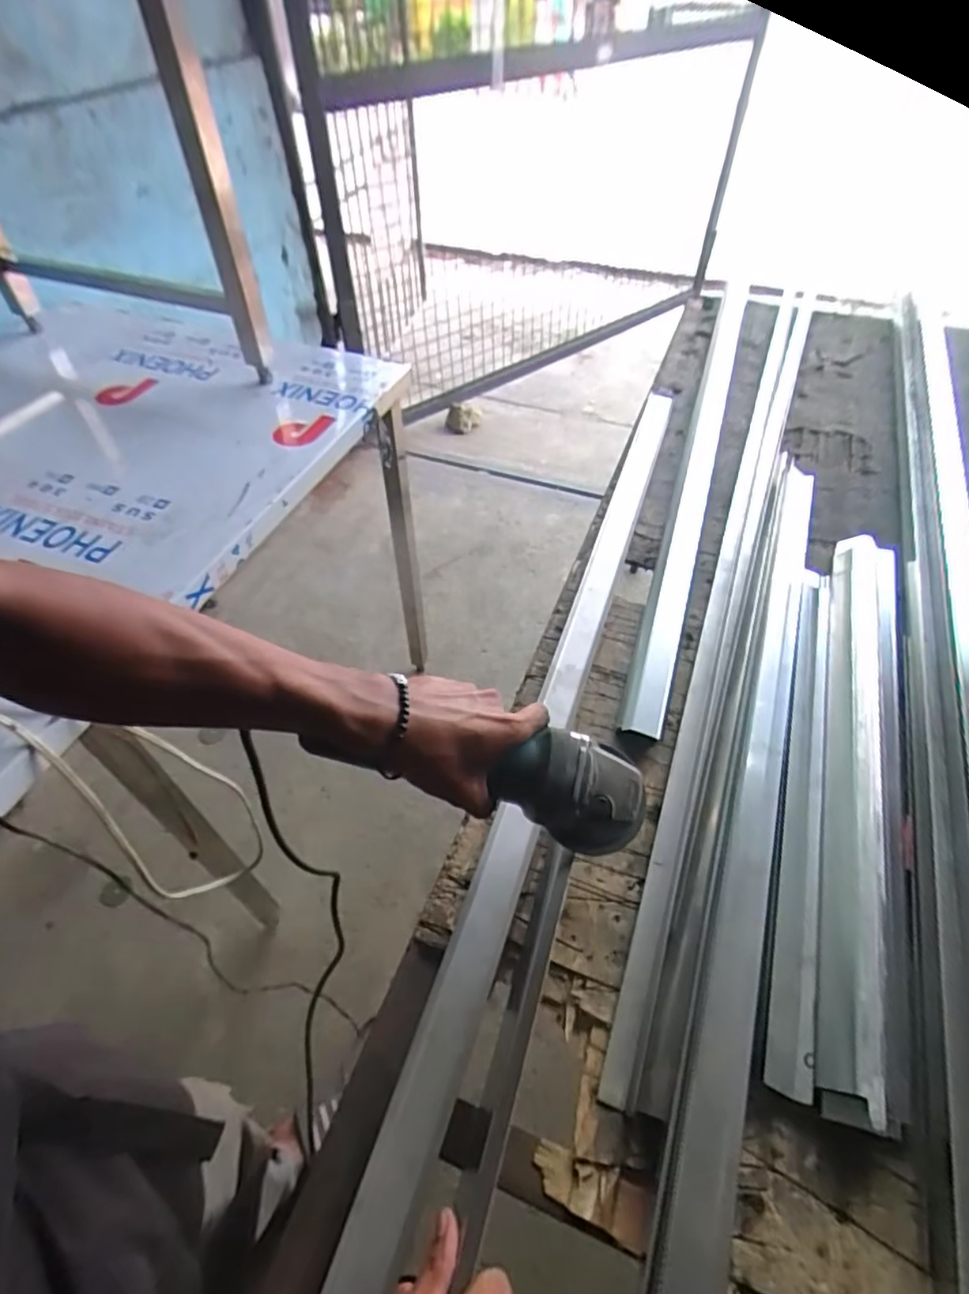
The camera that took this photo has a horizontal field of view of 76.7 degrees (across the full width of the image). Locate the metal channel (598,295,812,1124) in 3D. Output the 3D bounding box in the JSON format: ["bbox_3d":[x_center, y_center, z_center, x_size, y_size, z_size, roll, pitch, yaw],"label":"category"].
[{"bbox_3d":[0.345,-0.151,0.801,0.051,0.038,1.289,17,53,15],"label":"metal channel"}]

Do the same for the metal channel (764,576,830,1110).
[{"bbox_3d":[0.313,0.116,0.590,0.038,0.021,0.544,16,52,14],"label":"metal channel"}]

